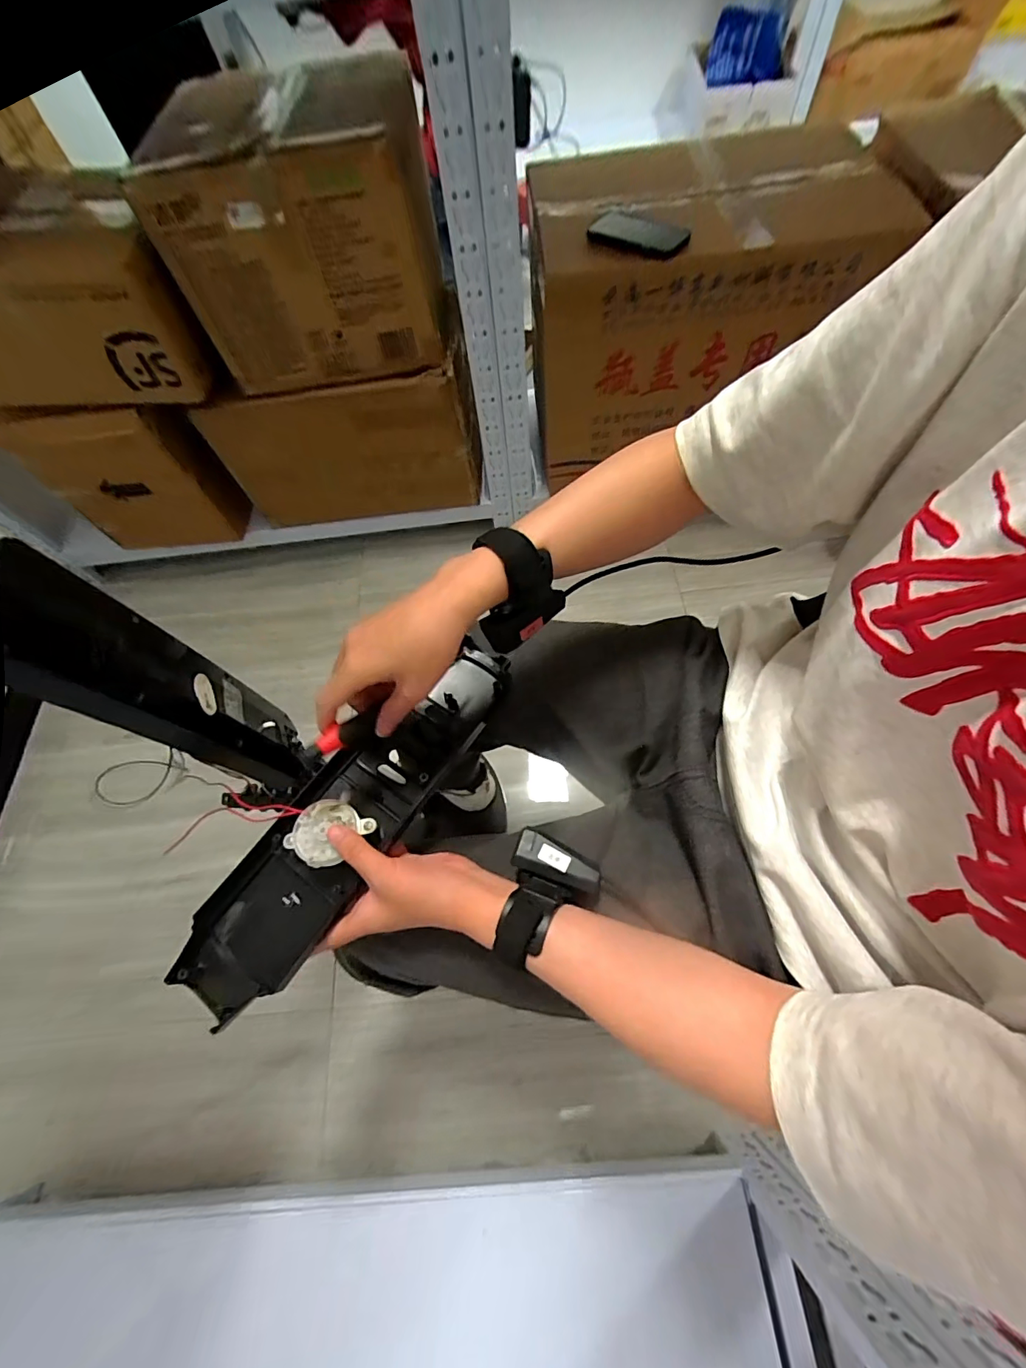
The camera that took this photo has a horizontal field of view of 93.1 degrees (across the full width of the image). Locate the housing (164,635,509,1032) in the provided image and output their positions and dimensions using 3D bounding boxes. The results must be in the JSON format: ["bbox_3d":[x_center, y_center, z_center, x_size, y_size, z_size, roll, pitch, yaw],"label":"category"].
[{"bbox_3d":[-0.128,0.101,0.420,0.091,0.037,0.357,35,69,16],"label":"housing"}]

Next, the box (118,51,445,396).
[{"bbox_3d":[-0.327,-0.741,0.791,0.382,0.306,0.331,-4,66,1],"label":"box"}]

